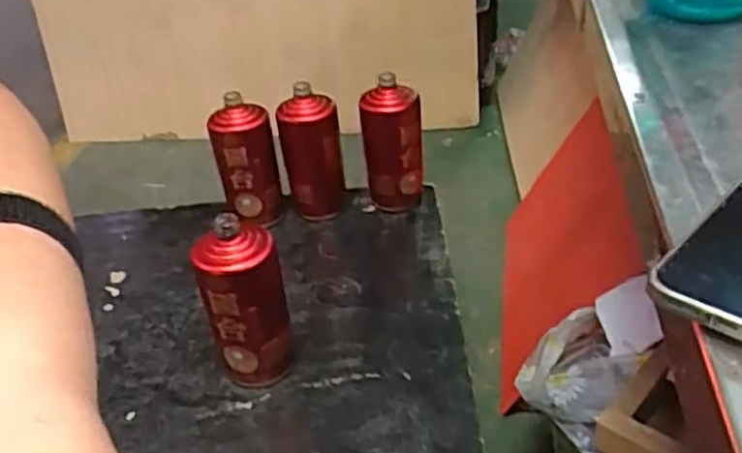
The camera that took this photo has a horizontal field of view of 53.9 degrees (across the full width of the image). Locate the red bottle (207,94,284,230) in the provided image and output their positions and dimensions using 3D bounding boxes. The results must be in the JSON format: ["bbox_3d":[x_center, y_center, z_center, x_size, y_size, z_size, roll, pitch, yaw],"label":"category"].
[{"bbox_3d":[-0.170,-0.081,1.002,0.079,0.179,0.080,-11,34,-4],"label":"red bottle"}]

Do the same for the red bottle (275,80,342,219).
[{"bbox_3d":[-0.081,-0.097,1.009,0.078,0.183,0.066,-8,34,0],"label":"red bottle"}]

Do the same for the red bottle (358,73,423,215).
[{"bbox_3d":[0.031,-0.103,1.001,0.077,0.188,0.061,-7,34,2],"label":"red bottle"}]

